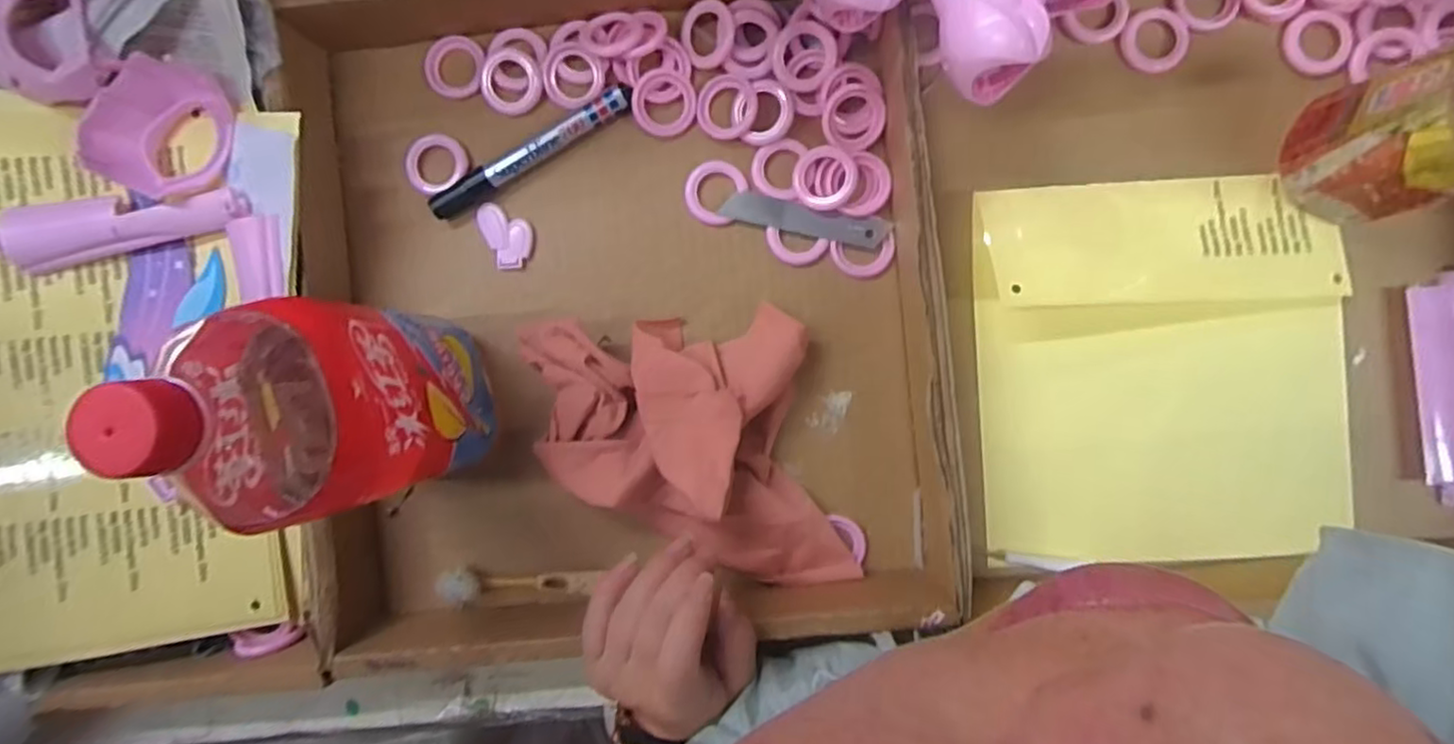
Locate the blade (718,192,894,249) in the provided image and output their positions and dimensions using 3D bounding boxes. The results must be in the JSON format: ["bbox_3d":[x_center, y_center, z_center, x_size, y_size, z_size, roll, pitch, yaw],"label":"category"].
[{"bbox_3d":[0.046,-0.090,0.416,0.096,0.004,0.017,13,92,2],"label":"blade"}]

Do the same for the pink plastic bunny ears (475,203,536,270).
[{"bbox_3d":[-0.132,-0.084,0.425,0.028,0.007,0.041,-25,91,3],"label":"pink plastic bunny ears"}]

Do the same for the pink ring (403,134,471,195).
[{"bbox_3d":[-0.175,-0.126,0.425,0.036,0.009,0.036,0,92,2],"label":"pink ring"}]

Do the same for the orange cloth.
[{"bbox_3d":[-0.026,0.041,0.394,0.161,0.059,0.157,-11,91,3],"label":"orange cloth"}]

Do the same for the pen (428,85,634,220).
[{"bbox_3d":[-0.115,-0.130,0.417,0.134,0.016,0.014,-30,91,3],"label":"pen"}]

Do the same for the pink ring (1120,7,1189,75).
[{"bbox_3d":[0.249,-0.192,0.408,0.038,0.005,0.036,0,92,2],"label":"pink ring"}]

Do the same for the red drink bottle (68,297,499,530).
[{"bbox_3d":[-0.177,0.018,0.318,0.077,0.221,0.088,-12,91,3],"label":"red drink bottle"}]

